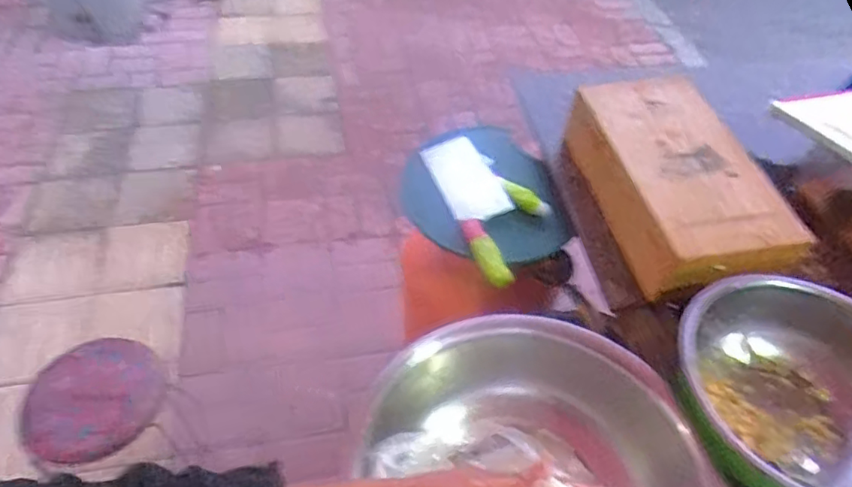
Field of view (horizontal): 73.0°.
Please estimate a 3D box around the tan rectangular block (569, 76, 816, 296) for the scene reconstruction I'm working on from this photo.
[{"bbox_3d":[0.369,-0.101,0.857,0.224,0.082,0.375,-8,50,-8],"label":"tan rectangular block"}]

